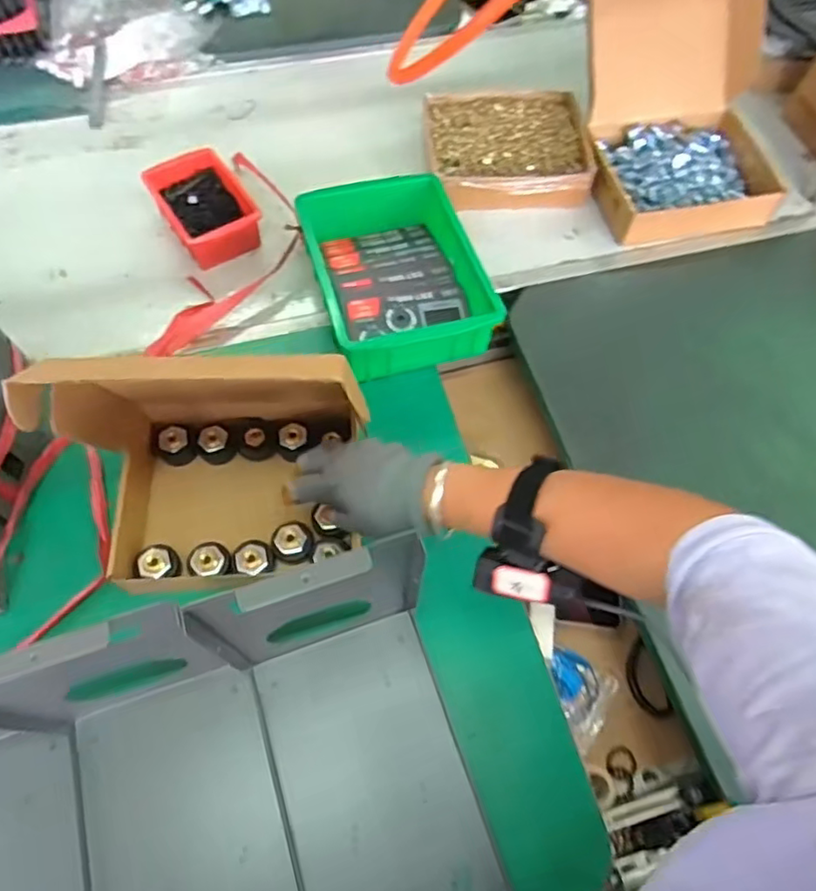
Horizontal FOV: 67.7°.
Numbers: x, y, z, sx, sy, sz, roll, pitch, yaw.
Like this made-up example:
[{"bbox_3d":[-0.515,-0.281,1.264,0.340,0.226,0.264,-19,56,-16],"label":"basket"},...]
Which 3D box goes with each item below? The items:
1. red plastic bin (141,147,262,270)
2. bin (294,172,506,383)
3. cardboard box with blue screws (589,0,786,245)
[{"bbox_3d":[-0.254,-0.297,0.767,0.104,0.050,0.149,-28,68,-15],"label":"red plastic bin"},{"bbox_3d":[-0.017,-0.198,0.709,0.173,0.074,0.244,-14,65,-9],"label":"bin"},{"bbox_3d":[0.350,-0.466,0.765,0.231,0.210,0.330,-6,64,-5],"label":"cardboard box with blue screws"}]

